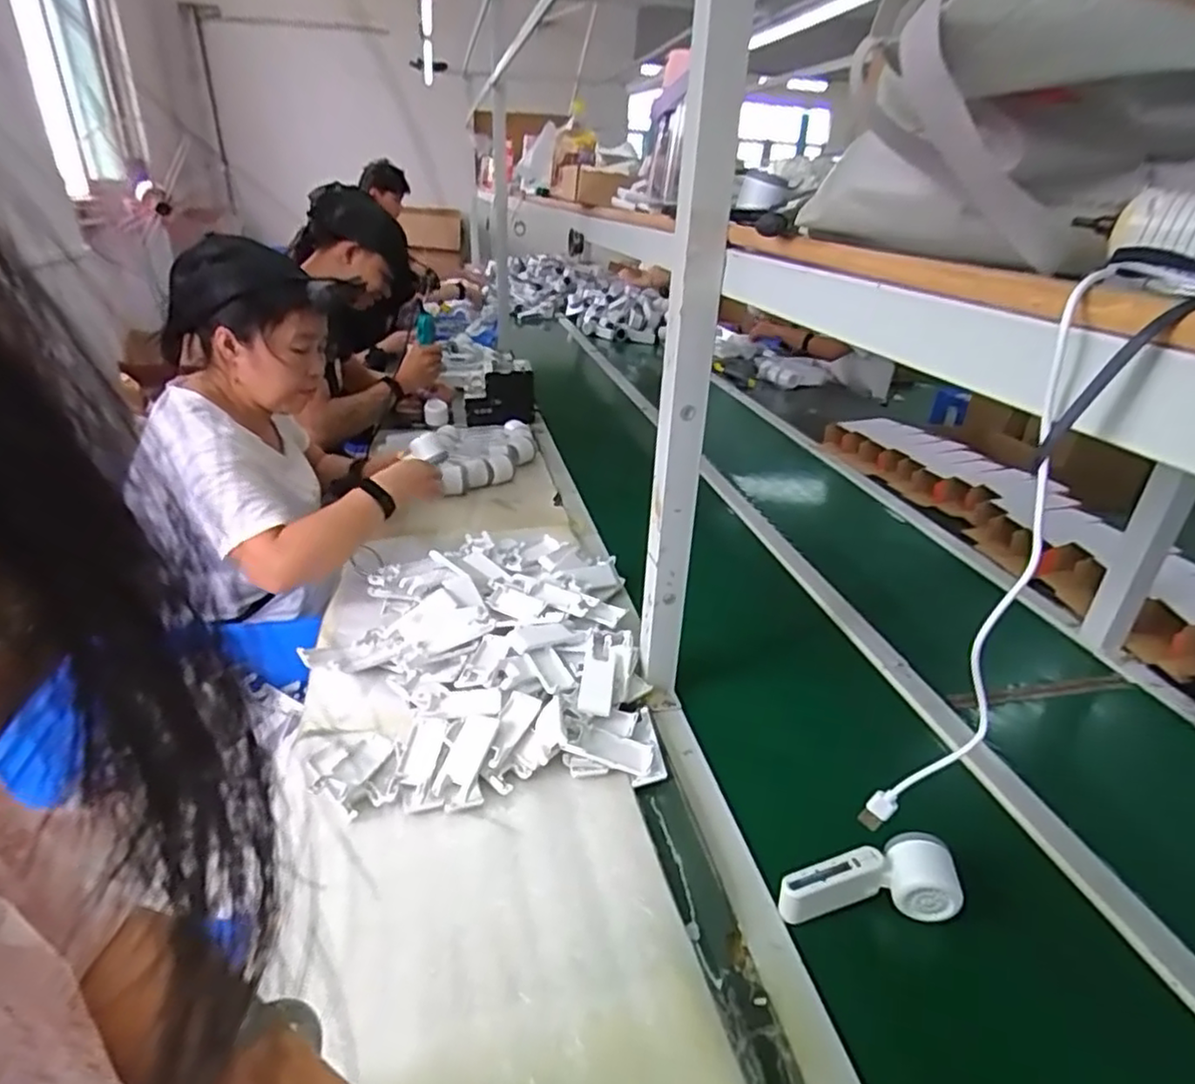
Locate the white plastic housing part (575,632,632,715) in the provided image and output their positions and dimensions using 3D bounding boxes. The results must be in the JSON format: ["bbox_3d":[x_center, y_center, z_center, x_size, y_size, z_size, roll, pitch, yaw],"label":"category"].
[{"bbox_3d":[0.008,0.158,0.835,0.051,0.024,0.140,7,28,8],"label":"white plastic housing part"}]

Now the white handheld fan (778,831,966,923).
[{"bbox_3d":[0.244,0.309,0.613,0.155,0.049,0.061,0,28,-6],"label":"white handheld fan"}]

